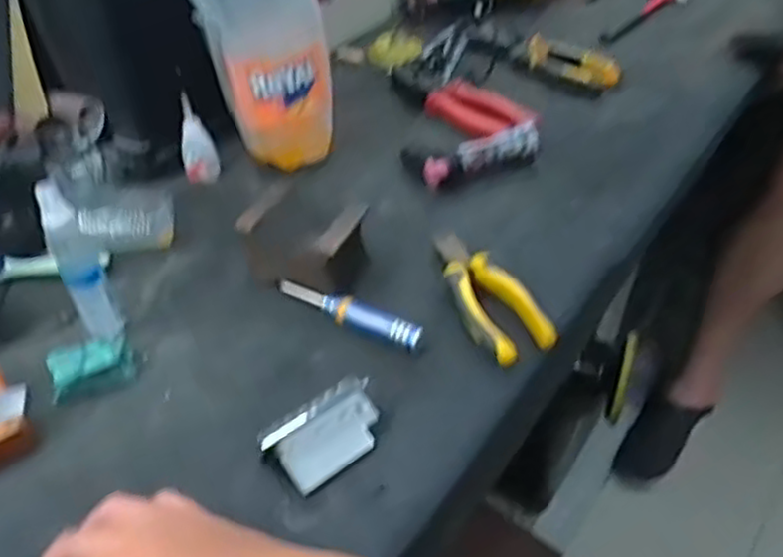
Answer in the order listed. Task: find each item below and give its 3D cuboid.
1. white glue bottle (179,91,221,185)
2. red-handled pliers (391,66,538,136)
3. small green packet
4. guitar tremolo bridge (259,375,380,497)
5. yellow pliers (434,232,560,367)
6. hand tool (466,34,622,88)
[{"bbox_3d":[-0.198,-0.138,0.730,0.035,0.090,0.019,-8,42,-3],"label":"white glue bottle"},{"bbox_3d":[0.068,-0.204,0.811,0.065,0.020,0.215,-32,48,-27],"label":"red-handled pliers"},{"bbox_3d":[-0.225,0.065,0.543,0.057,0.022,0.034,-18,44,-15],"label":"small green packet"},{"bbox_3d":[-0.043,0.100,0.477,0.076,0.039,0.039,-32,49,-27],"label":"guitar tremolo bridge"},{"bbox_3d":[0.072,0.007,0.581,0.055,0.018,0.148,-18,44,-14],"label":"yellow pliers"},{"bbox_3d":[0.181,-0.267,0.865,0.055,0.021,0.191,-31,48,-26],"label":"hand tool"}]

